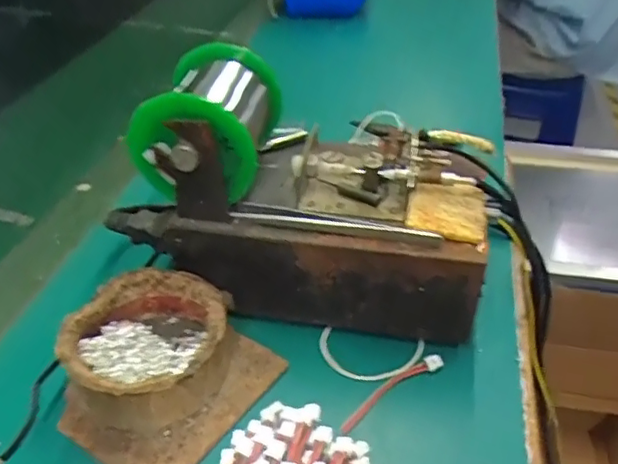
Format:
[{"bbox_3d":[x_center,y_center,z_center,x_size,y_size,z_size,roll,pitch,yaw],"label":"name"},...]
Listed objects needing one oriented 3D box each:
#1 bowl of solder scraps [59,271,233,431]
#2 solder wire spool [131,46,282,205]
[{"bbox_3d":[-0.087,0.062,0.322,0.081,0.041,0.081,1,39,-1],"label":"bowl of solder scraps"},{"bbox_3d":[-0.057,-0.060,0.342,0.067,0.073,0.087,7,39,7],"label":"solder wire spool"}]

